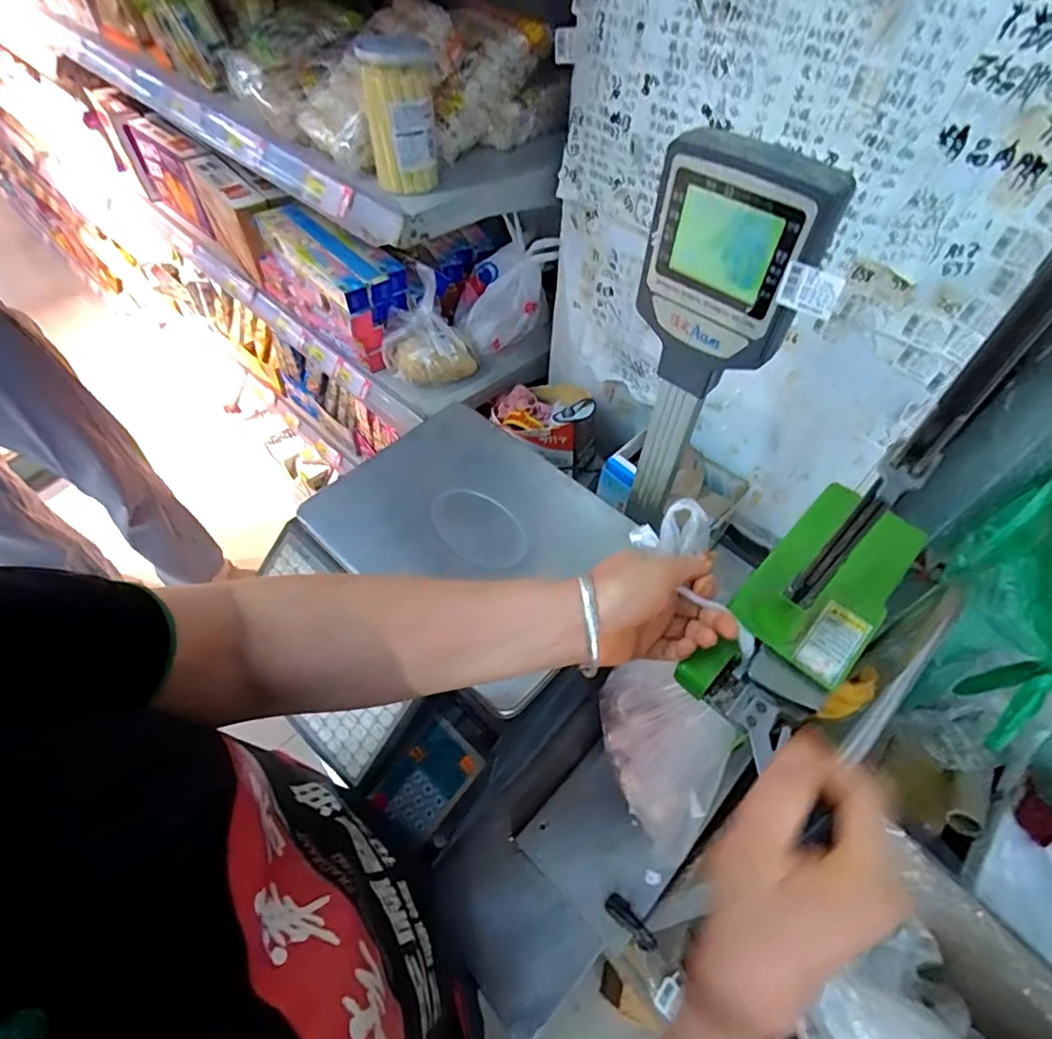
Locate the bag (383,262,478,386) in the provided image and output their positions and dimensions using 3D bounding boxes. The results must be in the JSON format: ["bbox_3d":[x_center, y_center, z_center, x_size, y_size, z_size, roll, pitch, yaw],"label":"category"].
[{"bbox_3d":[-0.157,-0.294,0.855,0.139,0.155,0.089,-14,55,-12],"label":"bag"}]

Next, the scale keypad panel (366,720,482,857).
[{"bbox_3d":[-0.099,0.268,0.554,0.070,0.021,0.113,40,82,20],"label":"scale keypad panel"}]

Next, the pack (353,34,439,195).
[{"bbox_3d":[-0.142,-0.459,0.621,0.075,0.138,0.079,-8,54,-8],"label":"pack"}]

